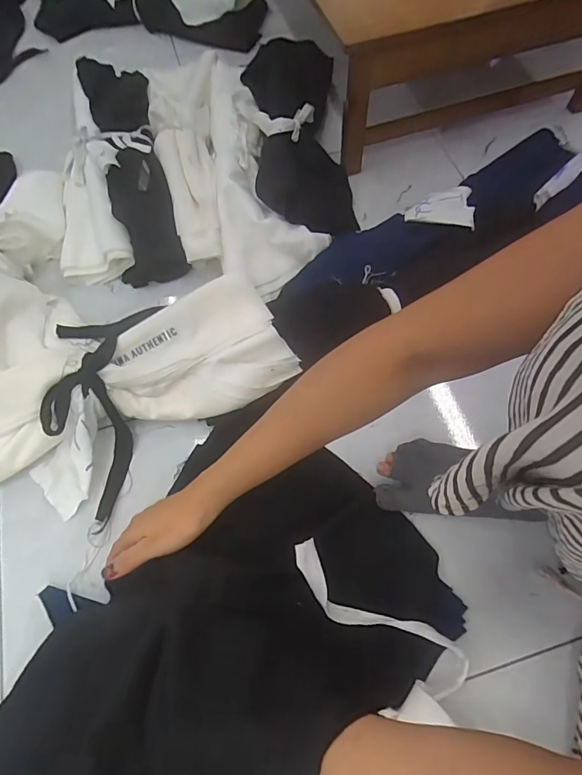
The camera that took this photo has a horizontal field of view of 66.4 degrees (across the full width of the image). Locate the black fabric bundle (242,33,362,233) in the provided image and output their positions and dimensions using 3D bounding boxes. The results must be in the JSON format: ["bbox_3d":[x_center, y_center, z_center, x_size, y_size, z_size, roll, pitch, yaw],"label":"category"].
[{"bbox_3d":[0.007,-0.454,0.779,0.167,0.080,0.471,-6,65,1],"label":"black fabric bundle"}]

